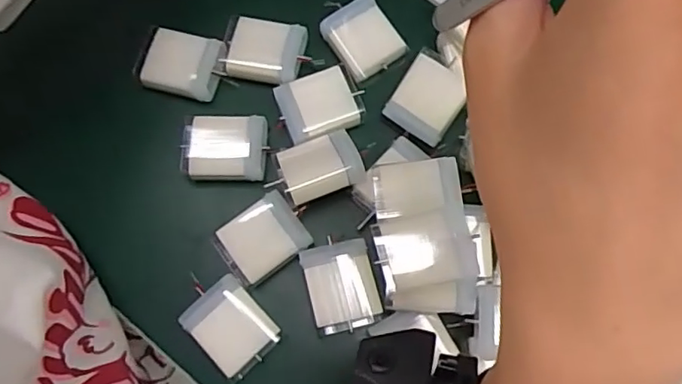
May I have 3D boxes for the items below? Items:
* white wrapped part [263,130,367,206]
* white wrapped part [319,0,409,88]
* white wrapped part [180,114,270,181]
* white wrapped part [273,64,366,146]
[{"bbox_3d":[-0.016,-0.015,0.364,0.055,0.013,0.039,-17,53,-3],"label":"white wrapped part"},{"bbox_3d":[0.015,-0.105,0.393,0.042,0.011,0.049,-34,77,-8],"label":"white wrapped part"},{"bbox_3d":[-0.076,-0.028,0.380,0.055,0.017,0.039,0,75,1],"label":"white wrapped part"},{"bbox_3d":[-0.014,-0.057,0.380,0.054,0.010,0.042,-20,76,-5],"label":"white wrapped part"}]

